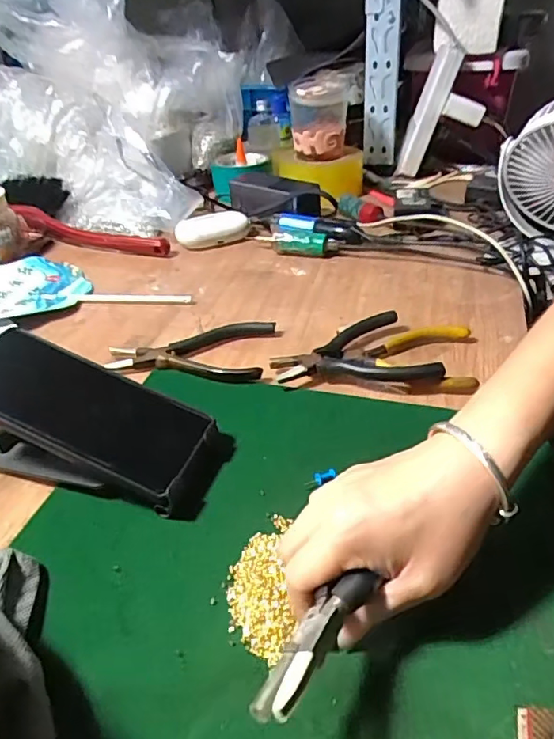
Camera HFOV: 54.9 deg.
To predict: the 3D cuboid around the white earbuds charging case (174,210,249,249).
[{"bbox_3d":[-0.081,-0.175,0.668,0.089,0.030,0.042,-12,37,-11],"label":"white earbuds charging case"}]

